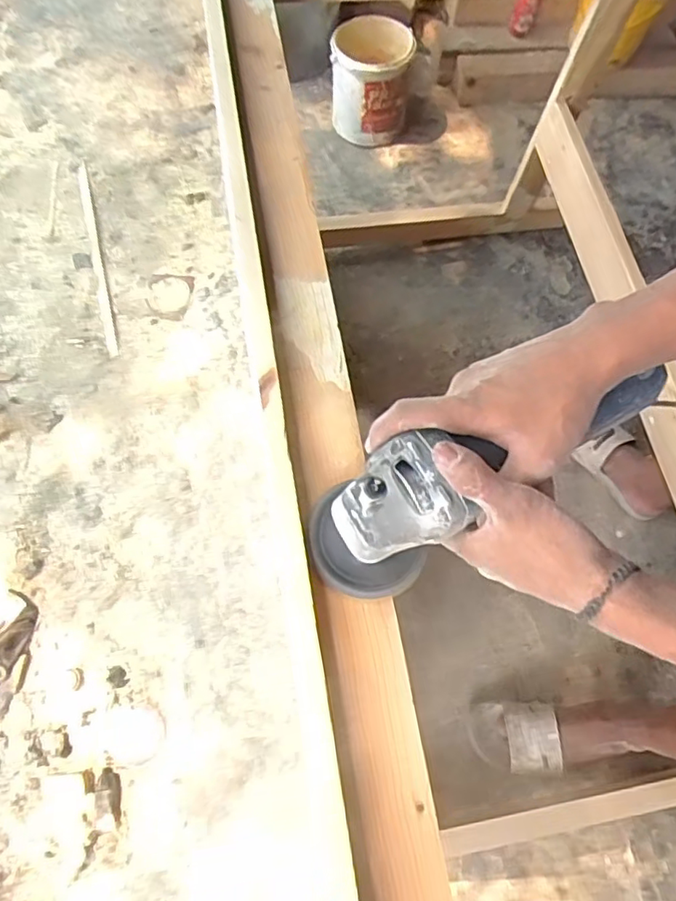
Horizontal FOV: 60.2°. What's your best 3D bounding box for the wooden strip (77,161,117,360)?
[{"bbox_3d":[-0.549,-0.445,1.321,0.023,0.012,0.547,-16,69,-4],"label":"wooden strip"}]

